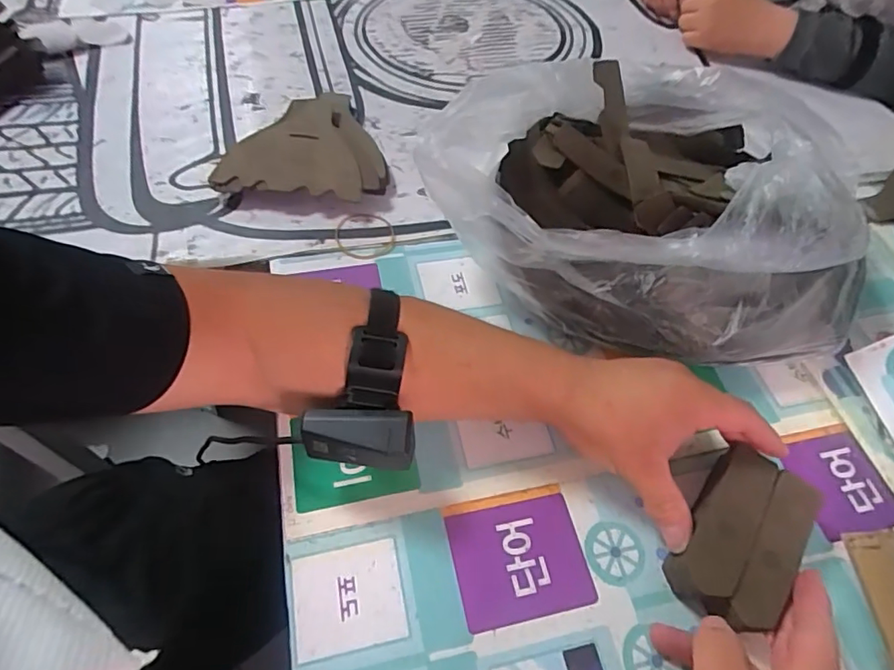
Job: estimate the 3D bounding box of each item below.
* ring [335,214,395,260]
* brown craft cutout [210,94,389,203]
[{"bbox_3d":[-0.078,-0.096,0.508,0.056,0.004,0.053,1,56,-2],"label":"ring"},{"bbox_3d":[-0.143,-0.199,0.558,0.167,0.032,0.161,6,56,2],"label":"brown craft cutout"}]

